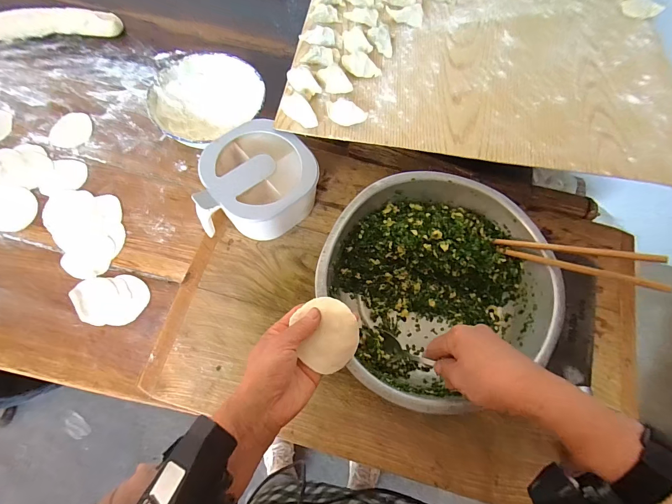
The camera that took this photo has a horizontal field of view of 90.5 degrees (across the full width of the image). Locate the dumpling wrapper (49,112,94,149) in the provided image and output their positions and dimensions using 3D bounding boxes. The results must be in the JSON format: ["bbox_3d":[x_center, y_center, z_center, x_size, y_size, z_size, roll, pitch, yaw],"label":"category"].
[{"bbox_3d":[-0.466,-0.216,0.586,0.075,0.004,0.075,1,68,-3],"label":"dumpling wrapper"}]

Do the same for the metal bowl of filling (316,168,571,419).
[{"bbox_3d":[0.119,0.037,0.424,0.258,0.095,0.248,1,68,-3],"label":"metal bowl of filling"}]

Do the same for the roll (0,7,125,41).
[{"bbox_3d":[-0.689,-0.459,0.663,0.483,0.033,0.083,7,67,0],"label":"roll"}]

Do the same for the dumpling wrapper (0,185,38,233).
[{"bbox_3d":[-0.510,-0.069,0.522,0.075,0.004,0.072,22,68,6],"label":"dumpling wrapper"}]

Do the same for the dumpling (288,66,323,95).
[{"bbox_3d":[-0.045,-0.238,0.465,0.029,0.015,0.055,-33,73,-15],"label":"dumpling"}]

